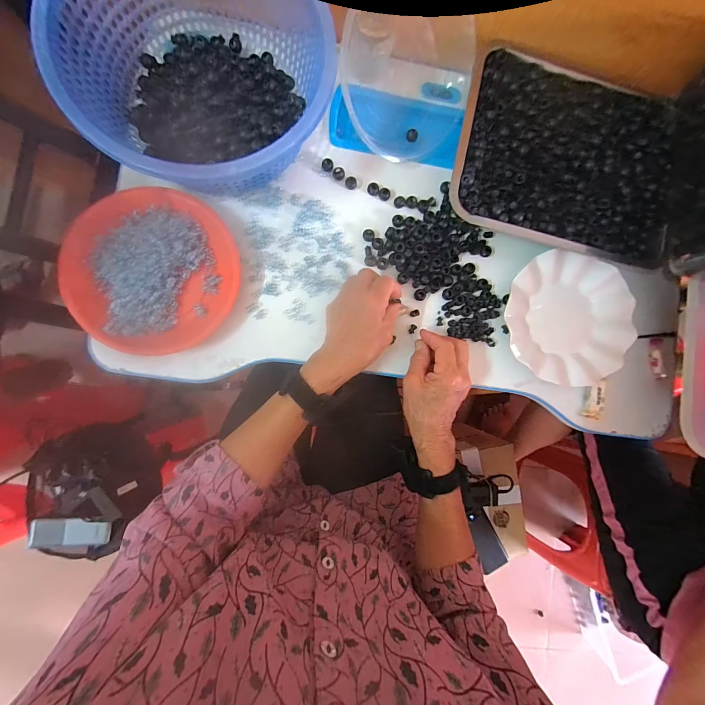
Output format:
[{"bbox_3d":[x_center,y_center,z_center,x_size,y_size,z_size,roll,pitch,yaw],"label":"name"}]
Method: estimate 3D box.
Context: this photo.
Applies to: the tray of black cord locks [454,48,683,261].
[{"bbox_3d":[0.288,-0.253,0.425,0.305,0.057,0.236,12,86,-6],"label":"tray of black cord locks"}]

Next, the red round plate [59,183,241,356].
[{"bbox_3d":[-0.239,-0.104,0.377,0.186,0.029,0.199,0,87,-7],"label":"red round plate"}]

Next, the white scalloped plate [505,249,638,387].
[{"bbox_3d":[0.297,-0.046,0.434,0.168,0.020,0.174,0,87,-7],"label":"white scalloped plate"}]

